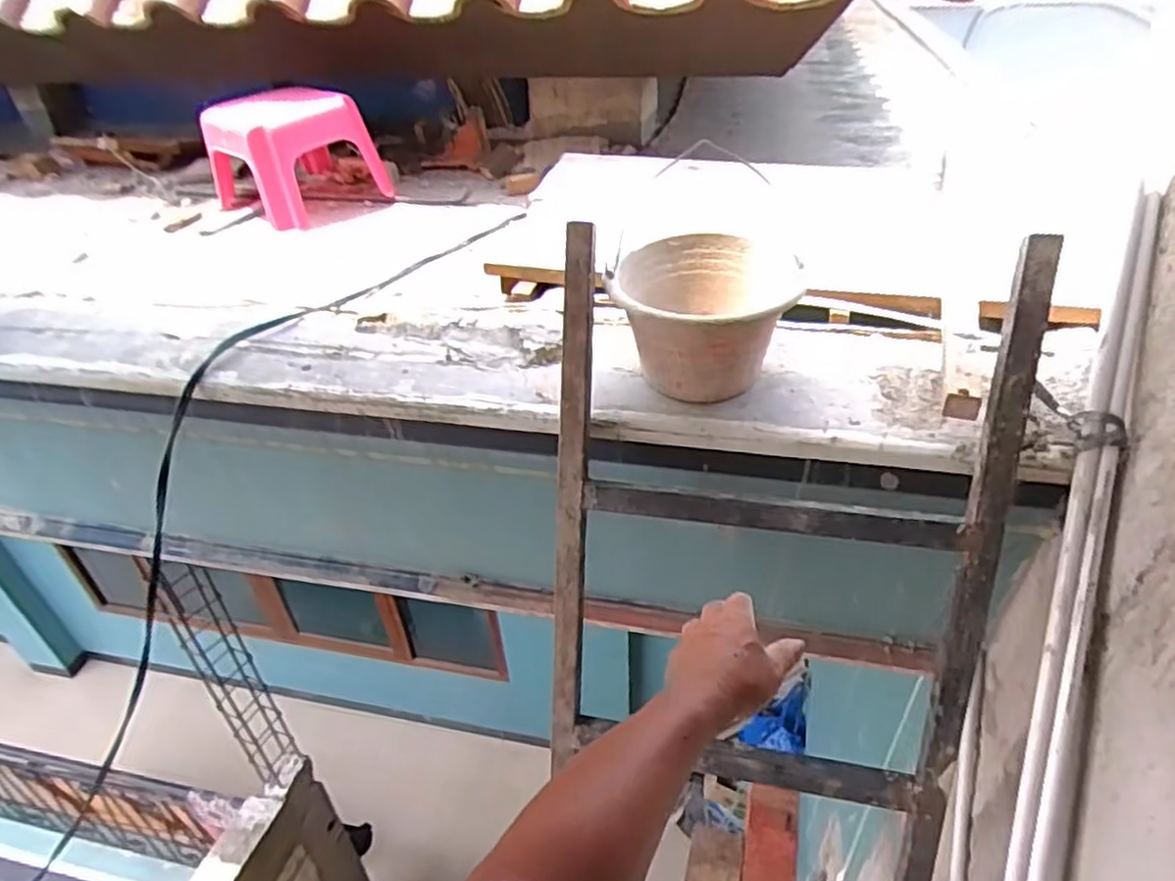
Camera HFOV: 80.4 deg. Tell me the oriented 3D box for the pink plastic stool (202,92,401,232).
[{"bbox_3d":[-0.708,-0.700,1.702,0.345,0.258,0.308,26,46,34],"label":"pink plastic stool"}]

